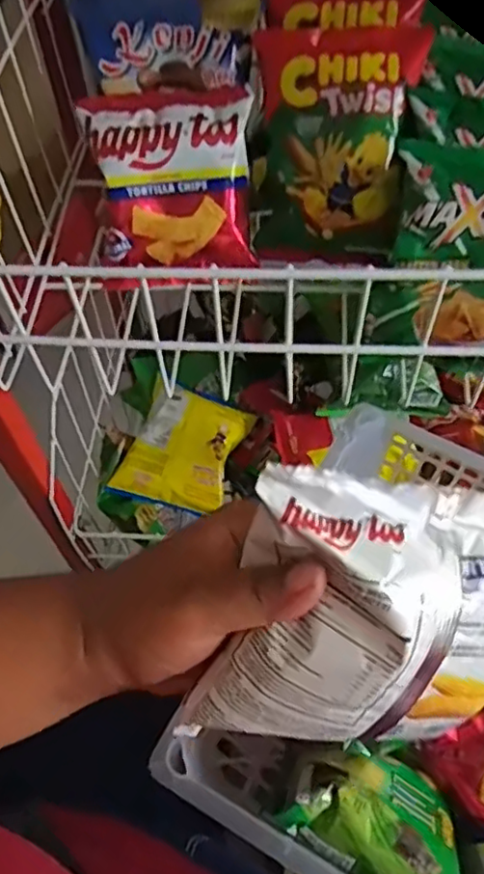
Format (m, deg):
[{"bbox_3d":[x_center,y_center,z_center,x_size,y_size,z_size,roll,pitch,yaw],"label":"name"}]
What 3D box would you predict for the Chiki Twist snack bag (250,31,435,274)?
[{"bbox_3d":[0.062,-0.210,0.470,0.113,0.161,0.037,14,23,23],"label":"Chiki Twist snack bag"}]

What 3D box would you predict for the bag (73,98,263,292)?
[{"bbox_3d":[-0.051,-0.181,0.468,0.112,0.129,0.030,-6,22,-4],"label":"bag"}]

